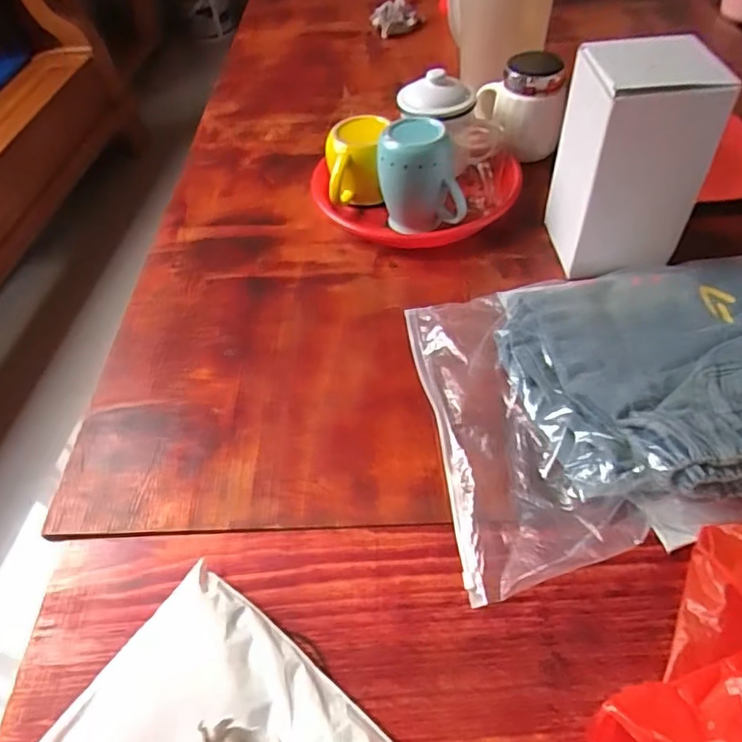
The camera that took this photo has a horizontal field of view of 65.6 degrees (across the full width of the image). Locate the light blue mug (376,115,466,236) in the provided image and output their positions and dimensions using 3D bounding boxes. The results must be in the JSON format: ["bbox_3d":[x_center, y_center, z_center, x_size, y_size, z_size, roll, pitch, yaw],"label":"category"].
[{"bbox_3d":[0.057,-0.222,0.660,0.097,0.113,0.067,-2,51,5],"label":"light blue mug"}]

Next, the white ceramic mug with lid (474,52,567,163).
[{"bbox_3d":[0.190,-0.344,0.743,0.101,0.102,0.086,1,51,7],"label":"white ceramic mug with lid"}]

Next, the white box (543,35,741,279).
[{"bbox_3d":[0.248,-0.204,0.570,0.117,0.189,0.120,-5,51,2],"label":"white box"}]

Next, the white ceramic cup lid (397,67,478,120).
[{"bbox_3d":[0.081,-0.330,0.688,0.082,0.033,0.085,-3,50,3],"label":"white ceramic cup lid"}]

